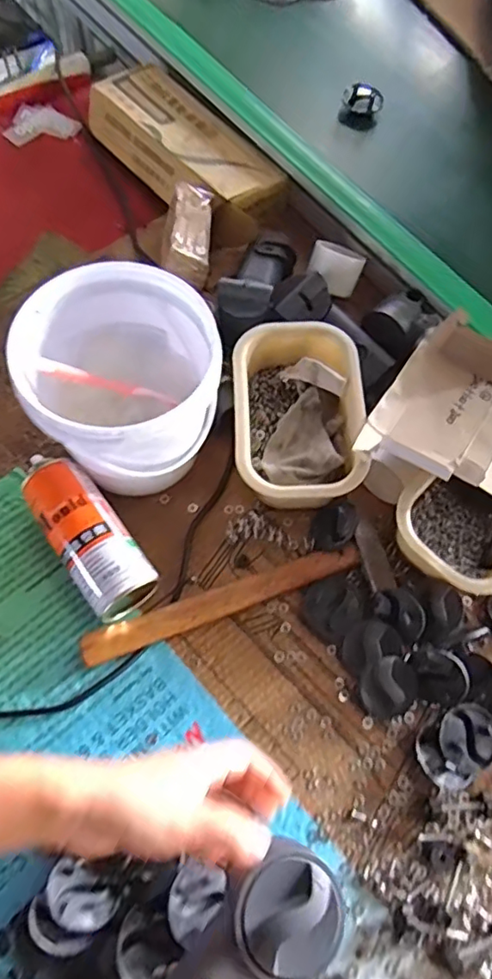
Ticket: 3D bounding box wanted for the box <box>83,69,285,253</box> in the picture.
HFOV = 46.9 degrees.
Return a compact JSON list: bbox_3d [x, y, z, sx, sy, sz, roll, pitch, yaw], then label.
[{"bbox_3d":[-0.080,-0.463,0.781,0.126,0.064,0.349,-38,74,-17],"label":"box"}]

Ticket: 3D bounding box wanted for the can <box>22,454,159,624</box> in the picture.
[{"bbox_3d":[-0.159,0.045,0.564,0.069,0.065,0.189,-36,73,-16],"label":"can"}]

